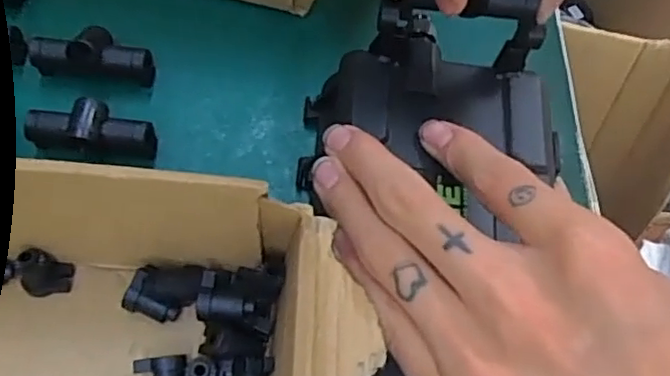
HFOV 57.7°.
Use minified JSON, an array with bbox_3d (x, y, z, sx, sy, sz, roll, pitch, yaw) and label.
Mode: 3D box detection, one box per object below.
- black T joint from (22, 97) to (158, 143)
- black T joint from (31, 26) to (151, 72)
[{"bbox_3d":[-0.101,-0.023,0.252,0.049,0.024,0.018,-2,65,-3],"label":"black T joint"},{"bbox_3d":[-0.107,-0.060,0.268,0.051,0.024,0.017,3,65,-1],"label":"black T joint"}]

